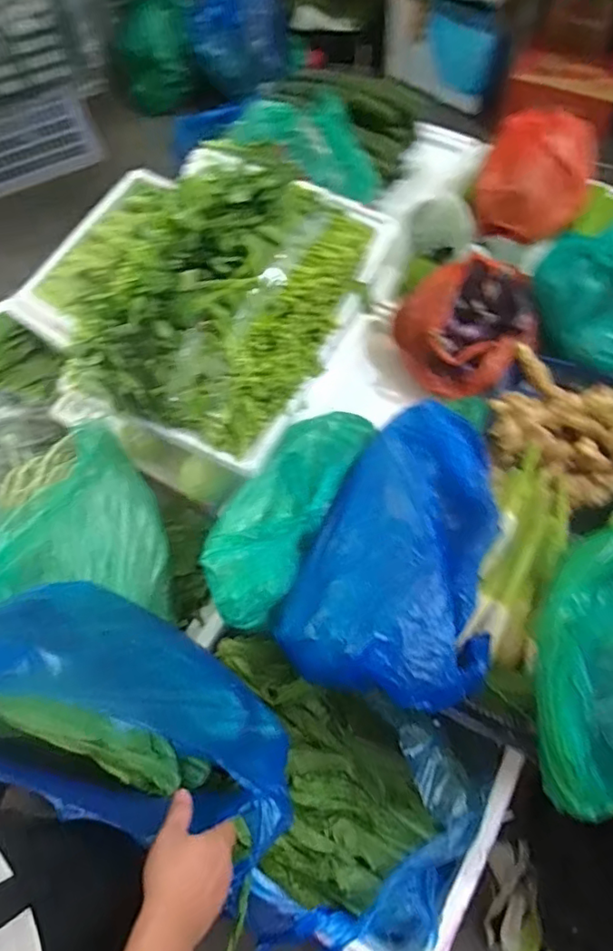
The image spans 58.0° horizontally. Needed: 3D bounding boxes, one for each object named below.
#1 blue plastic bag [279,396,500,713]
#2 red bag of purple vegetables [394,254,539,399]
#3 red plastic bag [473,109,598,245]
[{"bbox_3d":[0.144,0.097,0.867,0.309,0.130,0.464,12,69,8],"label":"blue plastic bag"},{"bbox_3d":[0.317,-0.305,1.123,0.252,0.163,0.268,-9,67,-1],"label":"red bag of purple vegetables"},{"bbox_3d":[0.492,-0.629,1.186,0.235,0.202,0.139,1,68,3],"label":"red plastic bag"}]

